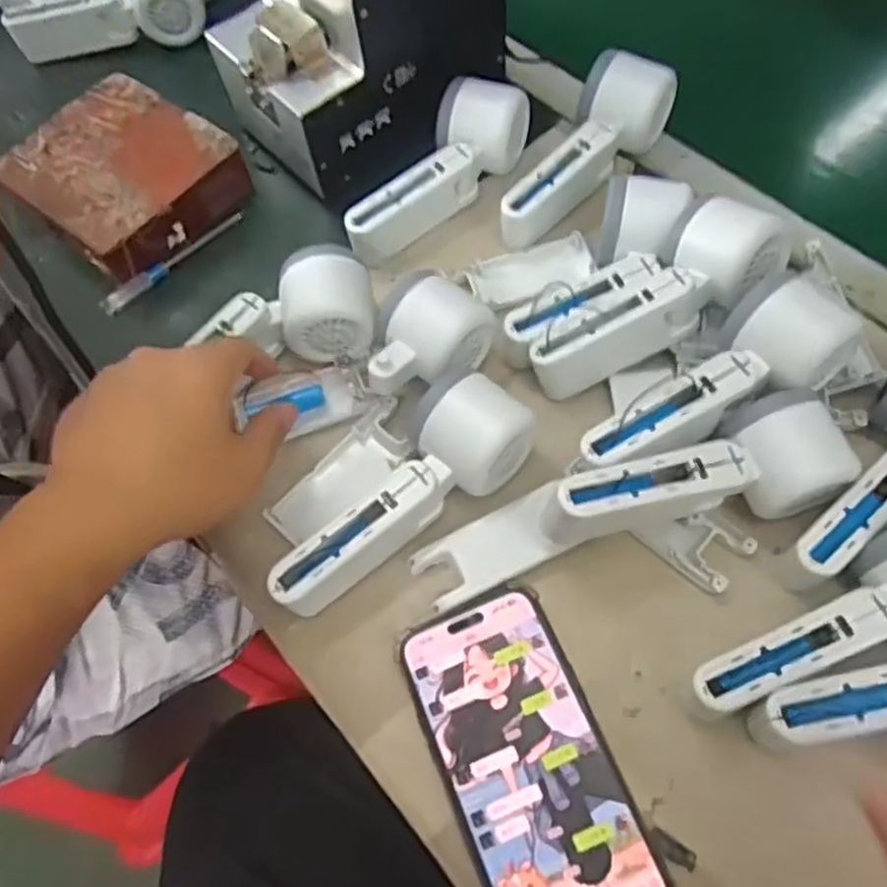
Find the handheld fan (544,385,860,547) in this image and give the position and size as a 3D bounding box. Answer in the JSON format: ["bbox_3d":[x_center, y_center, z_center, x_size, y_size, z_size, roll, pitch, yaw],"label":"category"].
[{"bbox_3d":[0.133,0.016,0.389,0.163,0.059,0.055,-13,62,-2],"label":"handheld fan"}]

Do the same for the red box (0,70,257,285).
[{"bbox_3d":[-0.238,-0.202,0.548,0.148,0.041,0.133,36,71,20],"label":"red box"}]

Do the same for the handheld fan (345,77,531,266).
[{"bbox_3d":[-0.002,-0.190,0.512,0.052,0.053,0.153,32,69,19],"label":"handheld fan"}]

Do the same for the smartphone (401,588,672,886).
[{"bbox_3d":[0.040,0.153,0.353,0.077,0.007,0.160,-21,63,-6],"label":"smartphone"}]

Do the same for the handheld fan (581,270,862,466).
[{"bbox_3d":[0.153,-0.027,0.404,0.165,0.065,0.059,-37,66,-14],"label":"handheld fan"}]

